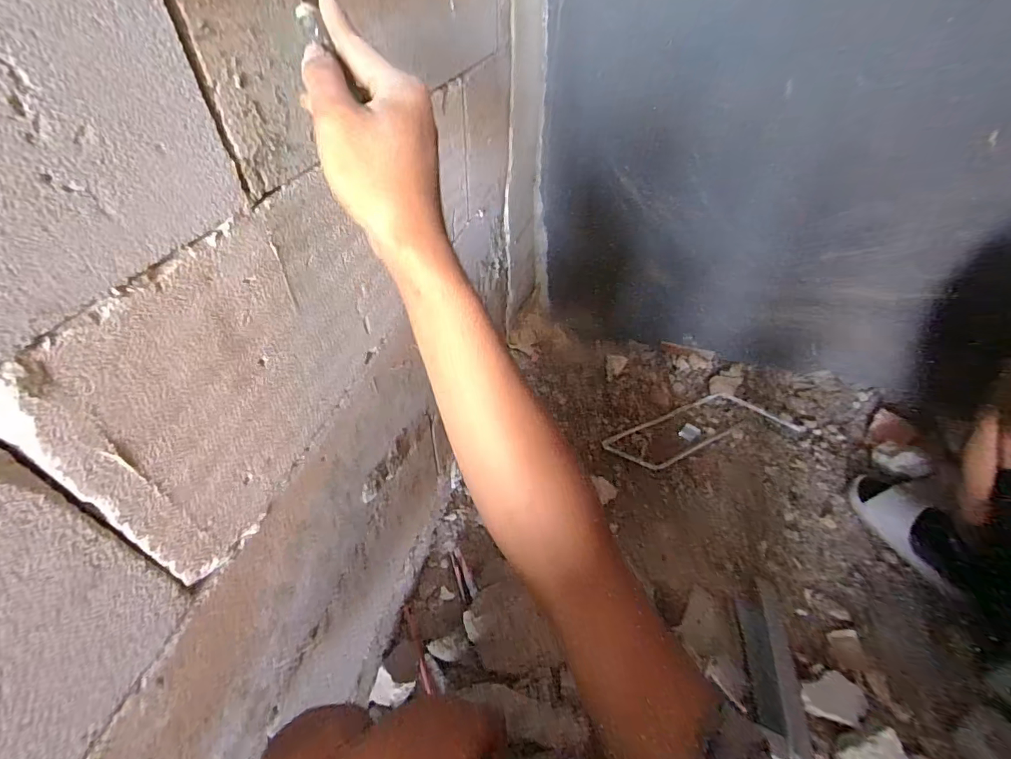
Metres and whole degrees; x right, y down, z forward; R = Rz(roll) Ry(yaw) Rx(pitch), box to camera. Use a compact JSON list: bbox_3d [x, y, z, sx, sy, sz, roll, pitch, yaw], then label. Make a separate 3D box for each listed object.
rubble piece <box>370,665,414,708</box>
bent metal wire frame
[{"bbox_3d":[-0.174,0.476,0.684,0.056,0.029,0.040,14,46,13],"label":"rubble piece"},{"bbox_3d":[0.498,0.126,1.161,0.515,0.048,0.170,-10,46,-11],"label":"bent metal wire frame"}]

